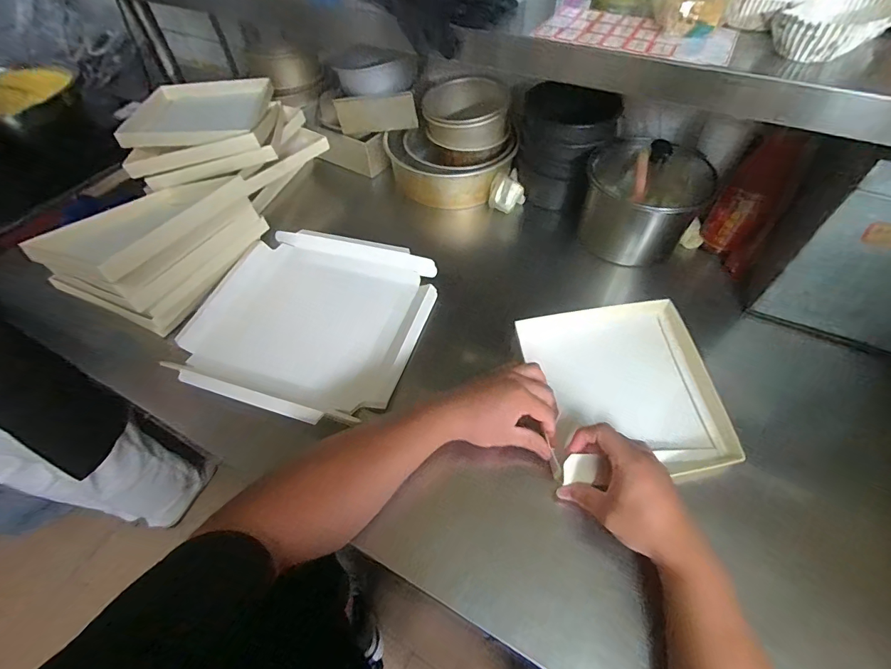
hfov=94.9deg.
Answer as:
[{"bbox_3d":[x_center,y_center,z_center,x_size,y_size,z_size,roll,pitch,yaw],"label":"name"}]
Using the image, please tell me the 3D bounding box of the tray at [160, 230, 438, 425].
[{"bbox_3d":[-0.200,-0.022,0.627,0.326,0.059,0.320,16,54,11],"label":"tray"}]

